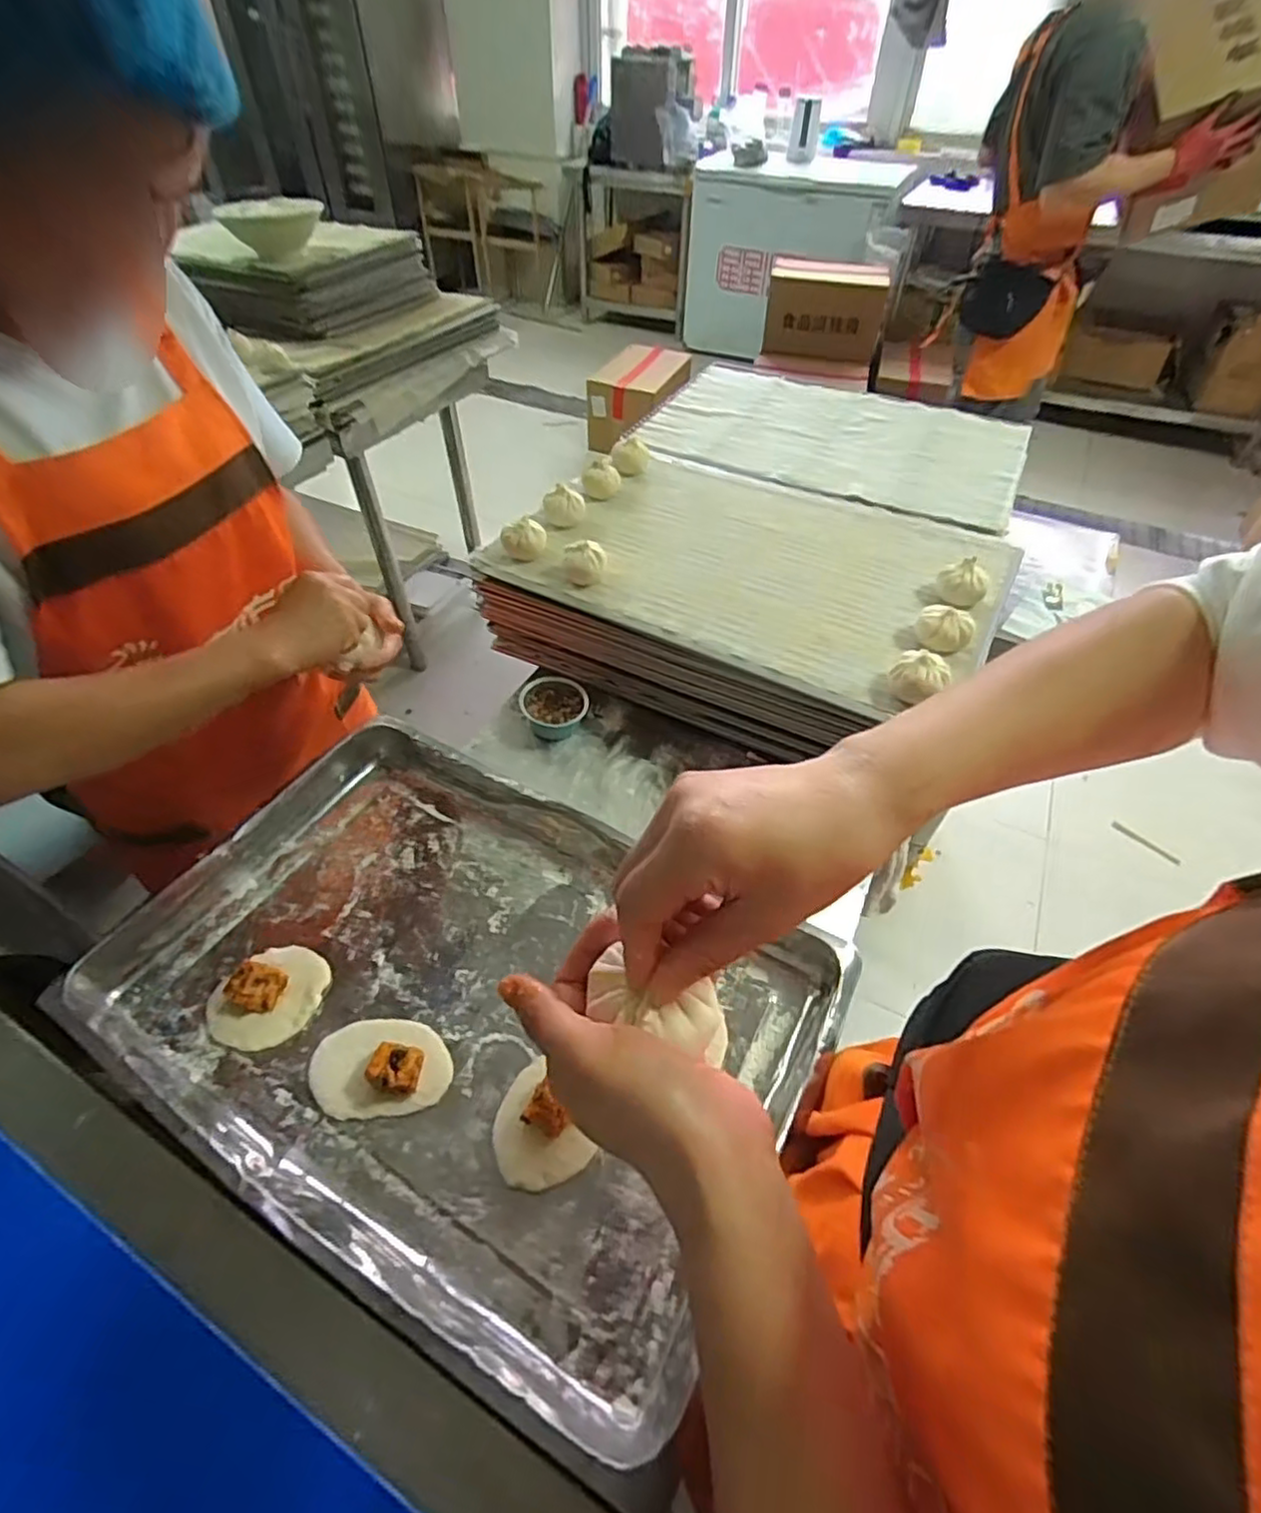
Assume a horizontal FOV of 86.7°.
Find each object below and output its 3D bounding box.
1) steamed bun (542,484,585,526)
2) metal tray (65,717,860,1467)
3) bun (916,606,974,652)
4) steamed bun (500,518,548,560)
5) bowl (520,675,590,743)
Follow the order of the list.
[{"bbox_3d":[-0.089,-0.336,0.900,0.057,0.048,0.047,-3,48,-4],"label":"steamed bun"},{"bbox_3d":[-0.151,0.204,0.597,0.593,0.055,0.391,23,51,18],"label":"metal tray"},{"bbox_3d":[0.343,-0.140,0.734,0.059,0.036,0.048,23,52,19],"label":"bun"},{"bbox_3d":[-0.135,-0.277,0.850,0.056,0.044,0.055,-7,48,-8],"label":"steamed bun"},{"bbox_3d":[-0.095,-0.059,0.829,0.079,0.036,0.080,-21,52,-19],"label":"bowl"}]

